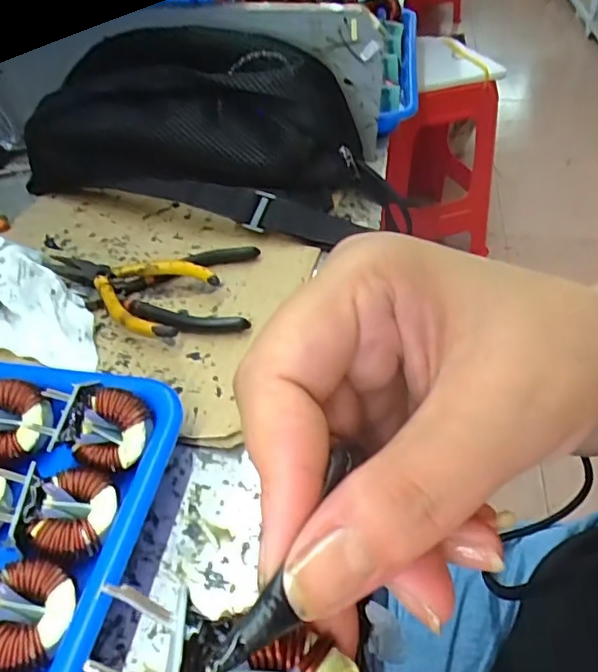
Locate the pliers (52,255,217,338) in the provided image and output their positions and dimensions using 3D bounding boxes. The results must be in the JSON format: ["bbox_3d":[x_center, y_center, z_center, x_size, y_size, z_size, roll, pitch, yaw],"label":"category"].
[{"bbox_3d":[-0.121,-0.032,0.379,0.121,0.020,0.063,18,48,18],"label":"pliers"}]

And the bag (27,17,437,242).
[{"bbox_3d":[-0.063,-0.175,0.453,0.311,0.097,0.138,17,48,17],"label":"bag"}]

